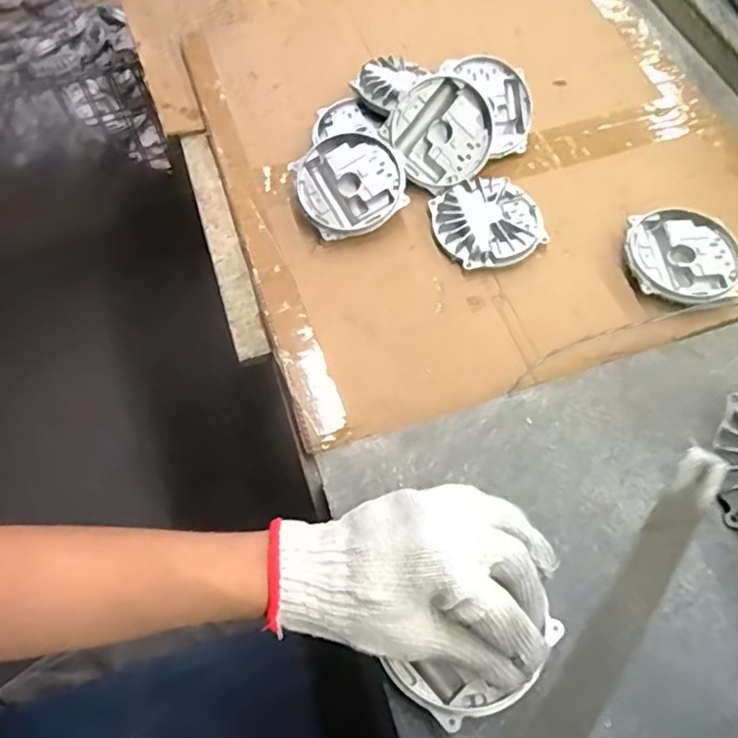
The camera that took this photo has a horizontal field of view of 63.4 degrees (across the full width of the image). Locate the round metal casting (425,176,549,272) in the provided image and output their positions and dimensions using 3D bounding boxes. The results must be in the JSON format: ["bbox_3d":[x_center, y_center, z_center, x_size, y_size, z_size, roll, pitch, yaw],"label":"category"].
[{"bbox_3d":[0.122,-0.150,0.611,0.108,0.025,0.103,0,63,0],"label":"round metal casting"}]

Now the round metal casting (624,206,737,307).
[{"bbox_3d":[0.307,-0.110,0.592,0.107,0.023,0.112,0,63,0],"label":"round metal casting"}]

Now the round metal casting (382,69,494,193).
[{"bbox_3d":[0.080,-0.248,0.628,0.111,0.024,0.104,-1,105,-4],"label":"round metal casting"}]

